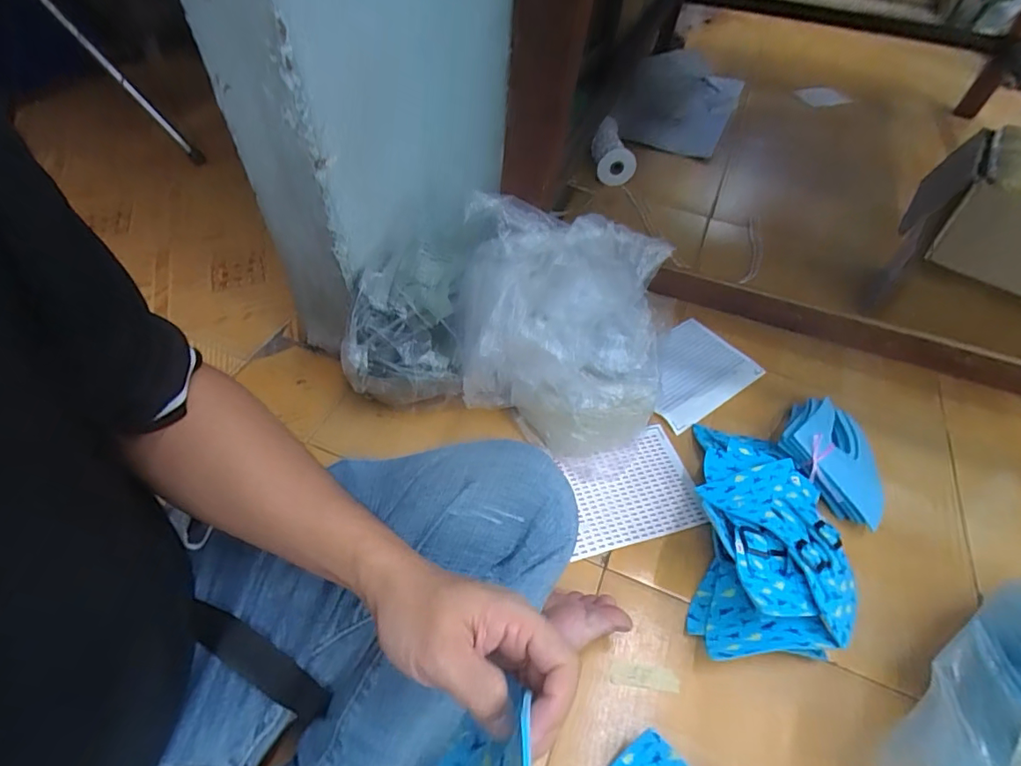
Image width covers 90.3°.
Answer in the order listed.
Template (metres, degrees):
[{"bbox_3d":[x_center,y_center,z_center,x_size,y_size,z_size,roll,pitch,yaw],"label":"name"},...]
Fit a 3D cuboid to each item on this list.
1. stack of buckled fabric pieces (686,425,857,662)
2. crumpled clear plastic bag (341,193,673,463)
[{"bbox_3d":[0.293,0.161,0.574,0.163,0.084,0.285,11,50,5],"label":"stack of buckled fabric pieces"},{"bbox_3d":[0.000,-0.061,0.627,0.363,0.261,0.164,10,50,4],"label":"crumpled clear plastic bag"}]

